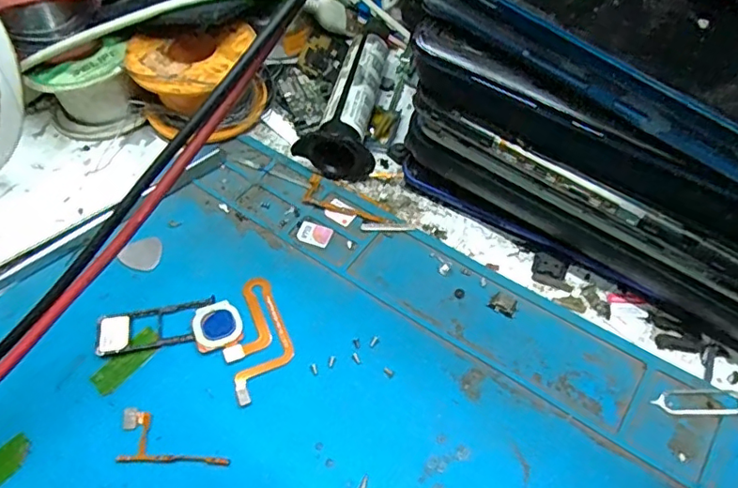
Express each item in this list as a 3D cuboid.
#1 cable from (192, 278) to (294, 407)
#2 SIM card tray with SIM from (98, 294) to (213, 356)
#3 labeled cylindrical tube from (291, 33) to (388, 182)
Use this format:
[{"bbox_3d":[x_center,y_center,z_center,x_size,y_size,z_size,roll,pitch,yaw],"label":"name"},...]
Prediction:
[{"bbox_3d":[-0.040,0.030,0.182,0.030,0.004,0.036,-34,61,-20],"label":"cable"},{"bbox_3d":[-0.072,0.028,0.183,0.038,0.004,0.015,-12,56,-7],"label":"SIM card tray with SIM"},{"bbox_3d":[-0.009,-0.061,0.233,0.029,0.021,0.074,6,56,6],"label":"labeled cylindrical tube"}]

